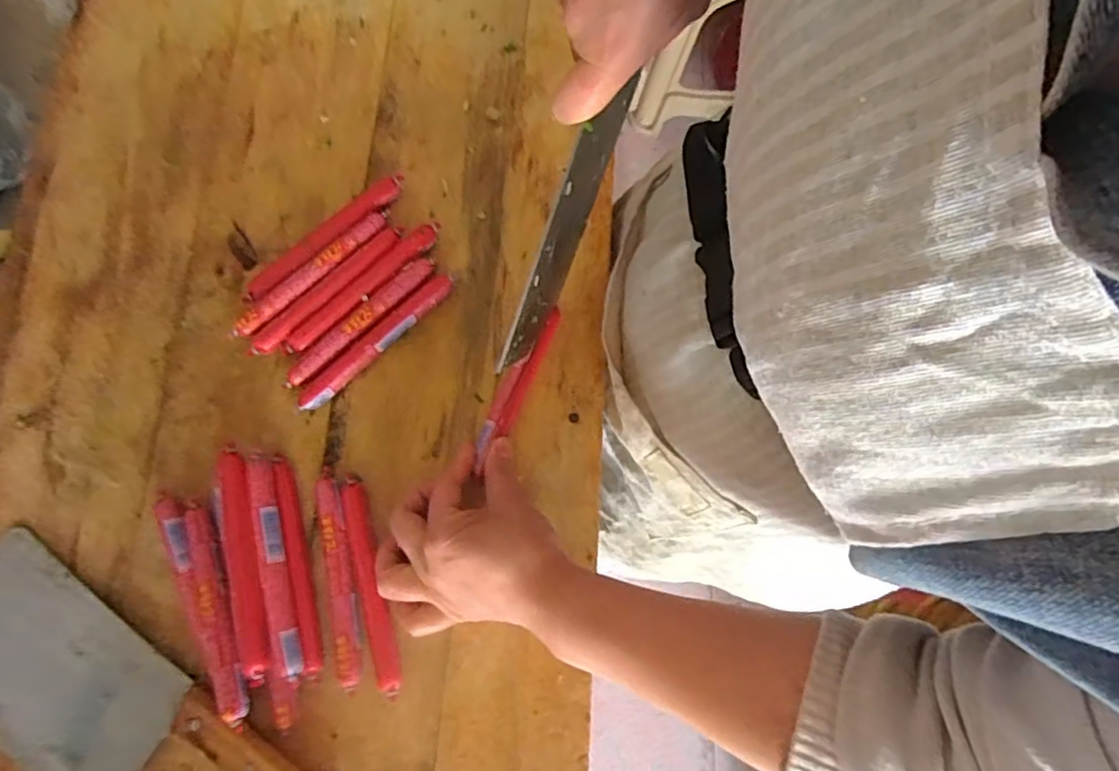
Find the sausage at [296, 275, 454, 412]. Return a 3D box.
[{"bbox_3d":[-0.130,-0.031,0.452,0.016,0.016,0.139,44,78,7],"label":"sausage"}]

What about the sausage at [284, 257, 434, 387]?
[{"bbox_3d":[-0.143,-0.045,0.453,0.131,0.016,0.016,-43,83,-12],"label":"sausage"}]

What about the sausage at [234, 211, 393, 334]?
[{"bbox_3d":[-0.180,-0.082,0.460,0.135,0.022,0.019,-42,83,-12],"label":"sausage"}]

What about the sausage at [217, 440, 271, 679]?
[{"bbox_3d":[-0.202,0.111,0.404,0.020,0.022,0.142,-13,78,-7],"label":"sausage"}]

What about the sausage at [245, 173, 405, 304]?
[{"bbox_3d":[-0.173,-0.110,0.468,0.143,0.018,0.020,-42,83,-12],"label":"sausage"}]

